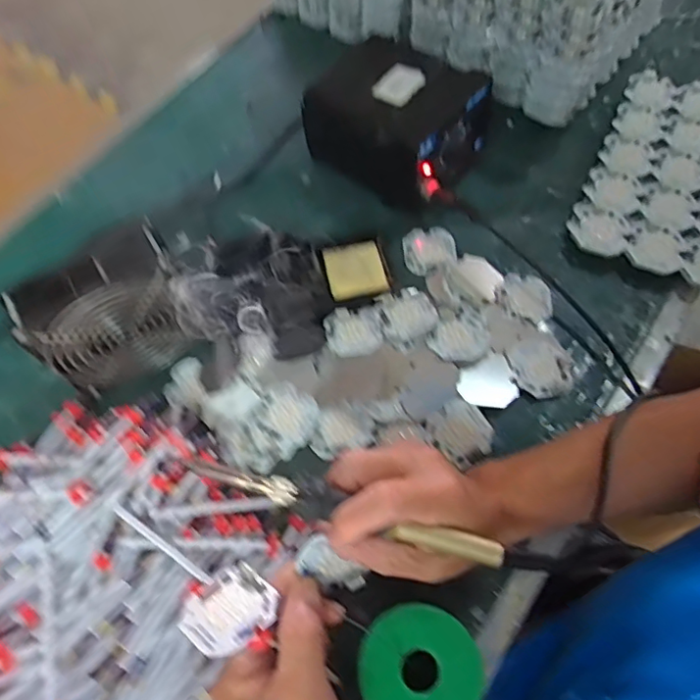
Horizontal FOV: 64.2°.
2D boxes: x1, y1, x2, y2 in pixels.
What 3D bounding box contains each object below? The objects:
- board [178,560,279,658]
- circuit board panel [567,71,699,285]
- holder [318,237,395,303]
[{"bbox_3d":[-0.064,0.138,0.297,0.045,0.006,0.046,15,36,40],"label":"board"},{"bbox_3d":[0.334,-0.163,0.528,0.195,0.016,0.234,21,67,12],"label":"circuit board panel"},{"bbox_3d":[0.006,-0.073,0.504,0.059,0.013,0.056,-15,64,-5],"label":"holder"}]

